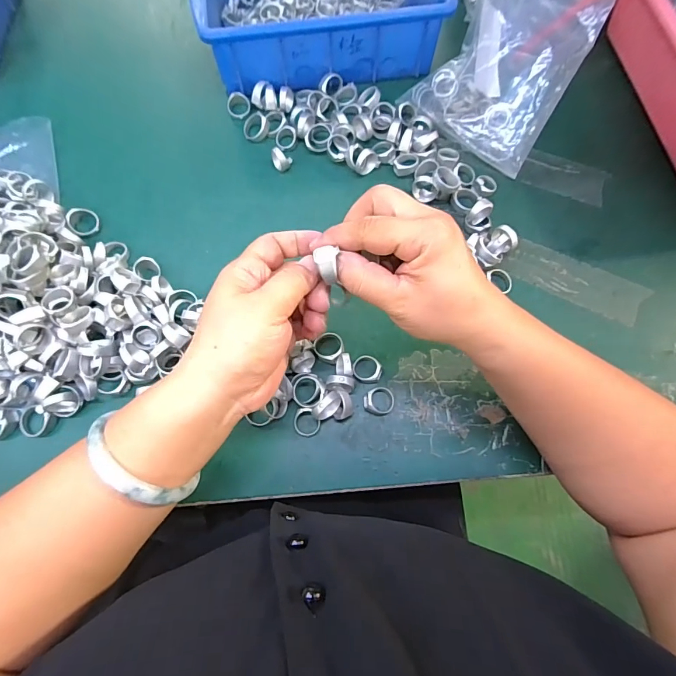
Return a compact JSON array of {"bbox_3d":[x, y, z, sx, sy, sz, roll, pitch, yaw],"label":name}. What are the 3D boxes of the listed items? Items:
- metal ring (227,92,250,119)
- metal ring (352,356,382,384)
[{"bbox_3d":[-0.104,-0.245,0.406,0.023,0.010,0.026,-17,74,-6],"label":"metal ring"},{"bbox_3d":[0.024,0.026,0.320,0.024,0.012,0.020,36,76,10],"label":"metal ring"}]

